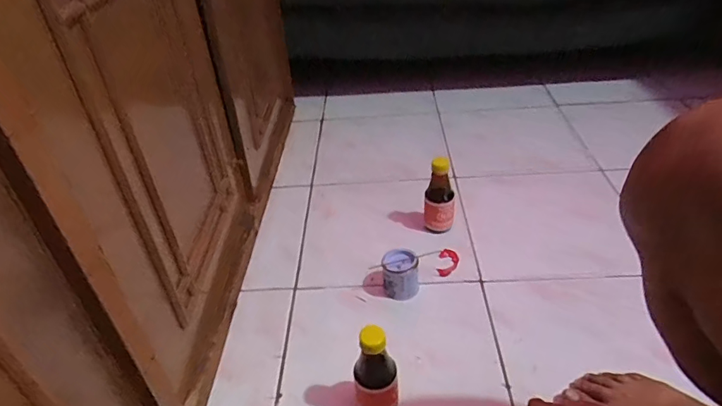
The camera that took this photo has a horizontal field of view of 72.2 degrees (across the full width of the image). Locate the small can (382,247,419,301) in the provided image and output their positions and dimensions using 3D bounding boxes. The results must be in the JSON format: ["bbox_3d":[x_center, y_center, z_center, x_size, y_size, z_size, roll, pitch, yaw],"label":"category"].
[{"bbox_3d":[0.062,0.111,0.776,0.055,0.066,0.050,-3,37,2],"label":"small can"}]

